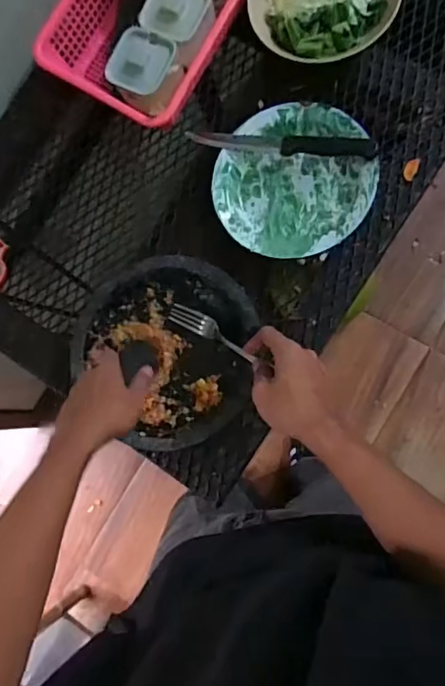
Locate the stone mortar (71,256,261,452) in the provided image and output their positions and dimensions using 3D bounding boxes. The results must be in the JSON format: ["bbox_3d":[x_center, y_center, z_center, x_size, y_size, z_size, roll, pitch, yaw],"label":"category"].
[{"bbox_3d":[-0.065,0.002,0.667,0.216,0.063,0.236,-1,83,10],"label":"stone mortar"}]

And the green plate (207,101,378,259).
[{"bbox_3d":[0.092,-0.214,0.701,0.200,0.040,0.203,-1,83,10],"label":"green plate"}]

